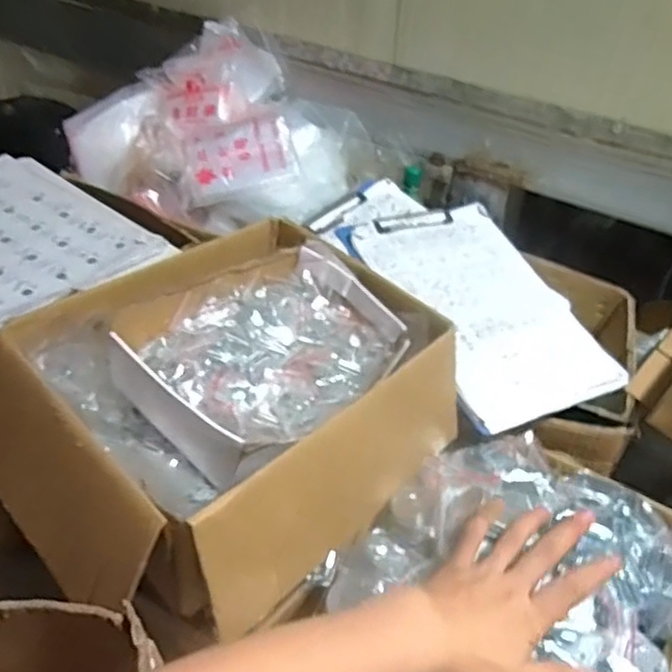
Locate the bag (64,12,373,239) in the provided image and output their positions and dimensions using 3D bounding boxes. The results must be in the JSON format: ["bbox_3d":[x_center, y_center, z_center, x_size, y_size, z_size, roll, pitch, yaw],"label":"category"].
[{"bbox_3d":[-0.145,-0.261,0.862,0.310,0.143,0.296,24,44,24],"label":"bag"}]

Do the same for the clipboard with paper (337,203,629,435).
[{"bbox_3d":[0.165,-0.038,0.758,0.216,0.010,0.302,-15,56,-28],"label":"clipboard with paper"}]

